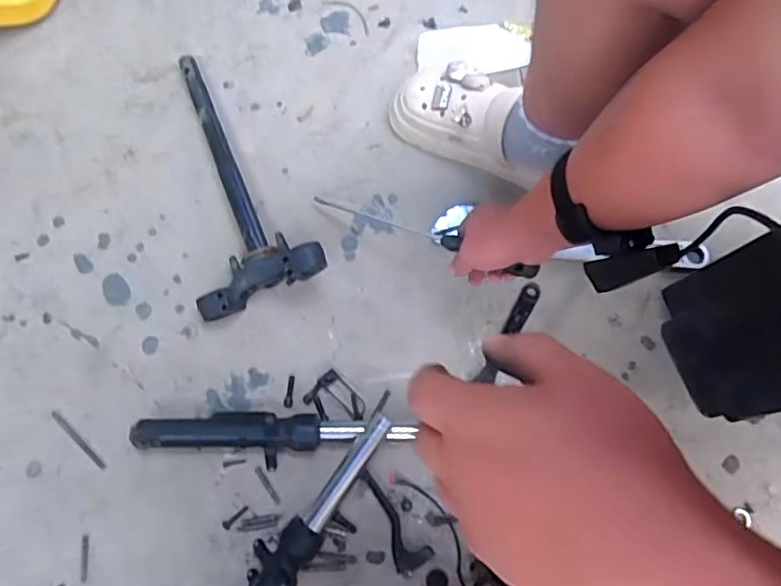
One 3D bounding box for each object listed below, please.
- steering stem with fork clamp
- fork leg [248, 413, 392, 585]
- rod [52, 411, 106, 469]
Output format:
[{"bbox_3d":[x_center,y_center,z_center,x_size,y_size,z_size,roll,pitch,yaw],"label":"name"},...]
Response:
[{"bbox_3d":[-0.208,-0.163,0.734,0.159,0.088,0.358,-18,78,-5],"label":"steering stem with fork clamp"},{"bbox_3d":[-0.114,0.284,0.639,0.057,0.054,0.348,31,78,6],"label":"fork leg"},{"bbox_3d":[-0.377,0.177,0.696,0.093,0.004,0.009,43,80,9],"label":"rod"}]

